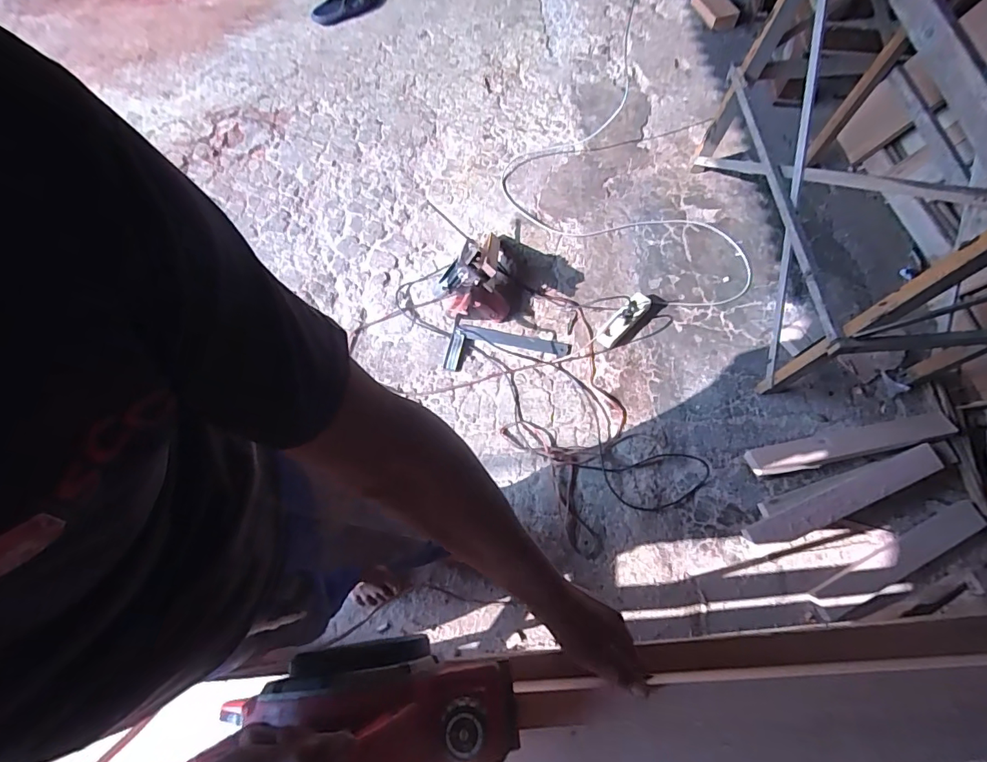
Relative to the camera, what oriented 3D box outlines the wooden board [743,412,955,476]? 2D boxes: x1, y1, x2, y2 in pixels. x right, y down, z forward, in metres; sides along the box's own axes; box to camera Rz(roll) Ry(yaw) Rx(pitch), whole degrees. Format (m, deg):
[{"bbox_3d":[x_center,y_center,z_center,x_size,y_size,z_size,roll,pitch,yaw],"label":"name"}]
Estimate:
[{"bbox_3d":[0.983,0.173,1.313,0.558,0.043,0.079,-12,70,-4],"label":"wooden board"}]

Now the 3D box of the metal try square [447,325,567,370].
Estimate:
[{"bbox_3d":[0.040,-0.091,1.432,0.361,0.030,0.143,6,70,3],"label":"metal try square"}]

